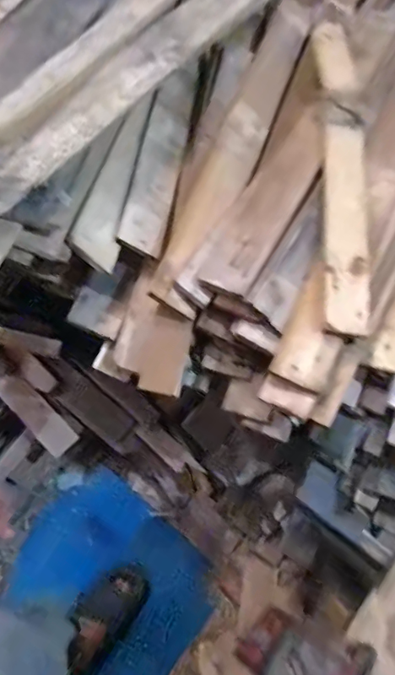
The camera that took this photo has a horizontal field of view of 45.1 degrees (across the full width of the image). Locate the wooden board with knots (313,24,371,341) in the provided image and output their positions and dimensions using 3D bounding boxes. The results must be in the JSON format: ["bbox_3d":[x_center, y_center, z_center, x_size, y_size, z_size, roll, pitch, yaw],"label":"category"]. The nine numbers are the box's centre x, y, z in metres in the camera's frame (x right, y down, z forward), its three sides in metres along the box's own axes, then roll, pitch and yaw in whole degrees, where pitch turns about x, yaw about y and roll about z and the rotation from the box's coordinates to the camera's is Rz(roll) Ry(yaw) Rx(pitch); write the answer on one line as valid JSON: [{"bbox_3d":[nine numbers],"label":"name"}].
[{"bbox_3d":[0.305,-0.380,1.008,0.098,0.030,0.819,6,66,-3],"label":"wooden board with knots"}]

